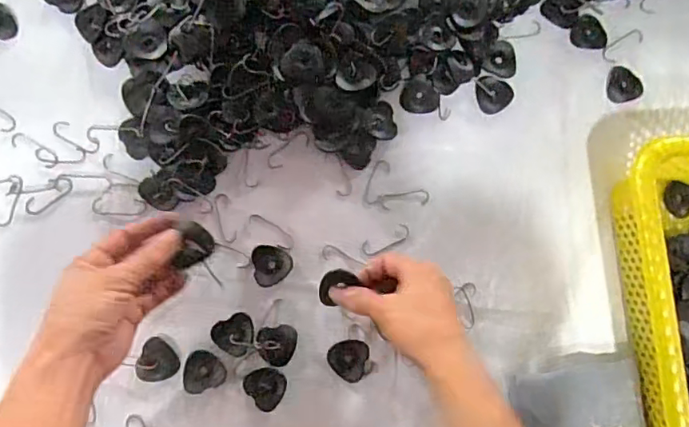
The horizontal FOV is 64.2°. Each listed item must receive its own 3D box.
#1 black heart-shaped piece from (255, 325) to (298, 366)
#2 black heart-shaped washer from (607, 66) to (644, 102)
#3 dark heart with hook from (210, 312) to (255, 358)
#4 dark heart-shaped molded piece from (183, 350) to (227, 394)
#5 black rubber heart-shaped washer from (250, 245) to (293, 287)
[{"bbox_3d":[-0.058,0.114,0.471,0.033,0.008,0.033,1,83,-4],"label":"black heart-shaped piece"},{"bbox_3d":[0.271,-0.126,0.530,0.035,0.005,0.035,0,83,-4],"label":"black heart-shaped washer"},{"bbox_3d":[-0.093,0.105,0.469,0.034,0.004,0.033,0,83,-4],"label":"dark heart with hook"},{"bbox_3d":[-0.120,0.133,0.464,0.035,0.004,0.033,0,83,-4],"label":"dark heart-shaped molded piece"},{"bbox_3d":[-0.063,0.046,0.482,0.034,0.004,0.035,0,83,-4],"label":"black rubber heart-shaped washer"}]

